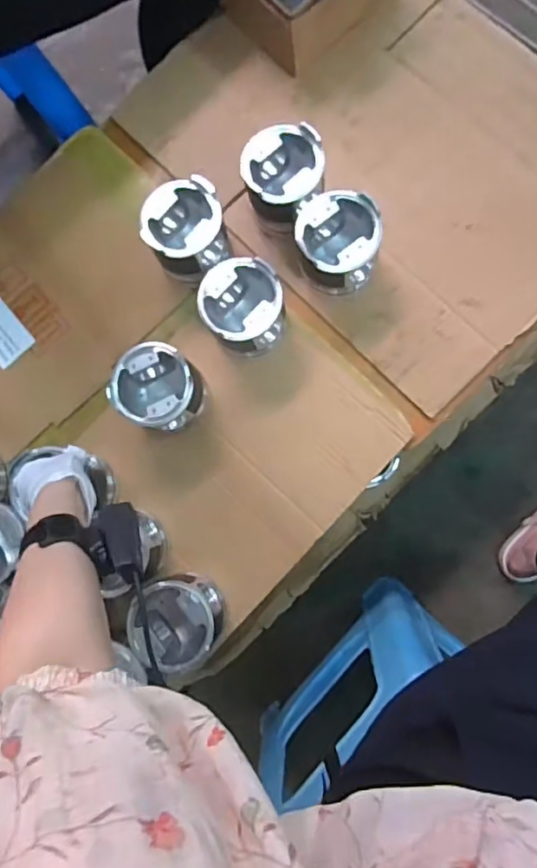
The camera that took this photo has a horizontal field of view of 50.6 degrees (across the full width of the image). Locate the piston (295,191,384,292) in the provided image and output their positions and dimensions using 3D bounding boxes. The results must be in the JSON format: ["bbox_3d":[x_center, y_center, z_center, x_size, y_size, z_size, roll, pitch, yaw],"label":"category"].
[{"bbox_3d":[0.086,-0.236,0.709,0.099,0.099,0.103,-1,83,5],"label":"piston"}]

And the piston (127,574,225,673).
[{"bbox_3d":[-0.104,0.219,0.674,0.099,0.108,0.093,-1,83,5],"label":"piston"}]

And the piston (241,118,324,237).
[{"bbox_3d":[0.024,-0.319,0.732,0.101,0.100,0.115,-18,82,3],"label":"piston"}]

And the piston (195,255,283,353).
[{"bbox_3d":[-0.029,-0.155,0.710,0.096,0.103,0.101,-1,83,5],"label":"piston"}]

